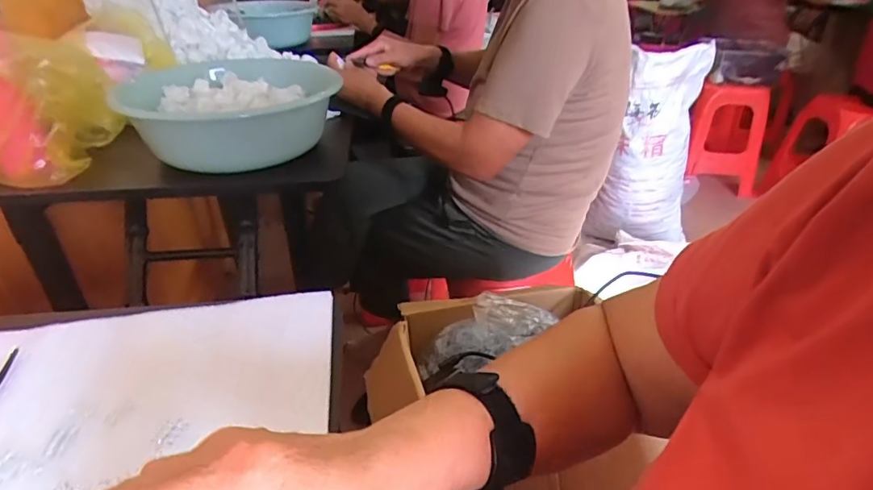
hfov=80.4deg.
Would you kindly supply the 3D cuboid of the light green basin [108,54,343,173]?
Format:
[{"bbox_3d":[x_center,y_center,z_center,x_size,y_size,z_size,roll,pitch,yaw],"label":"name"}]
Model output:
[{"bbox_3d":[-0.292,-0.204,0.744,0.284,0.082,0.296,1,31,0],"label":"light green basin"}]

